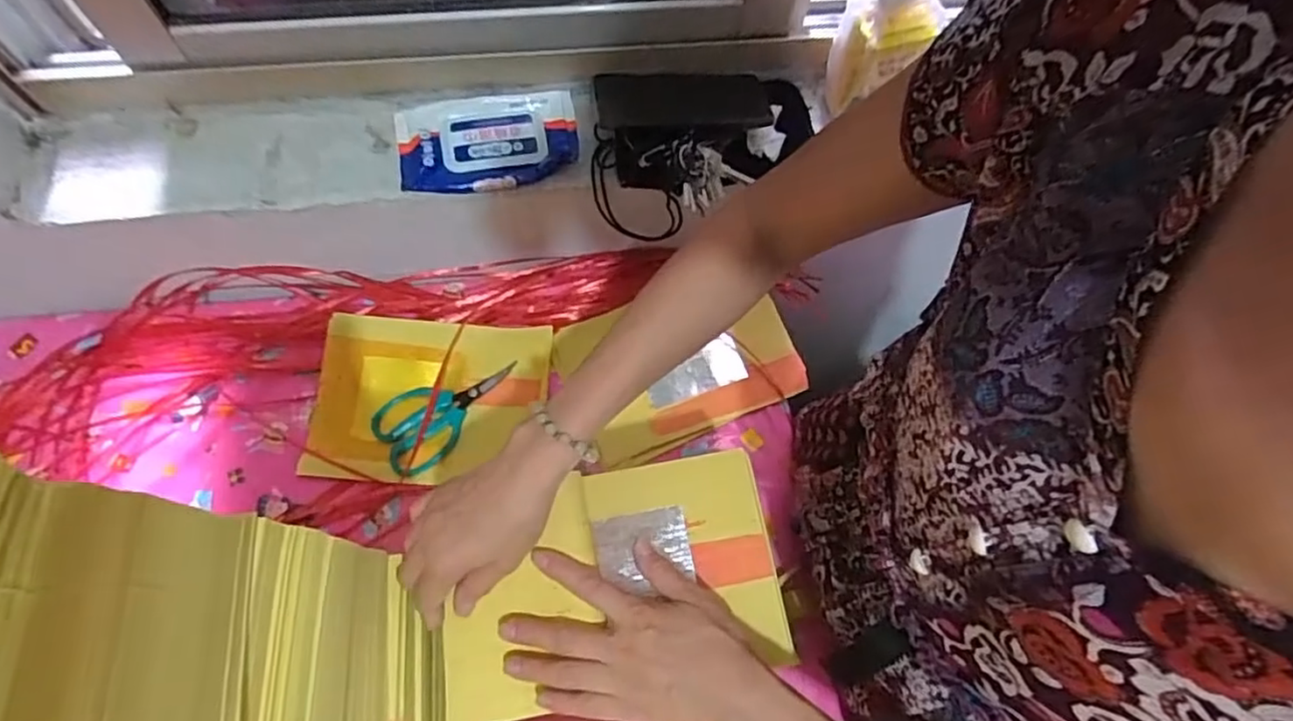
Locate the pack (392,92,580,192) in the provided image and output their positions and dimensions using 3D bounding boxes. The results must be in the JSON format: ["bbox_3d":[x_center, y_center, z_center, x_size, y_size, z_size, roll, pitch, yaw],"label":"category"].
[{"bbox_3d":[-0.154,-0.213,0.637,0.170,0.023,0.099,-4,66,-3],"label":"pack"}]

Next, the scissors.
[{"bbox_3d":[-0.202,0.048,0.669,0.146,0.012,0.081,-30,70,-13],"label":"scissors"}]

